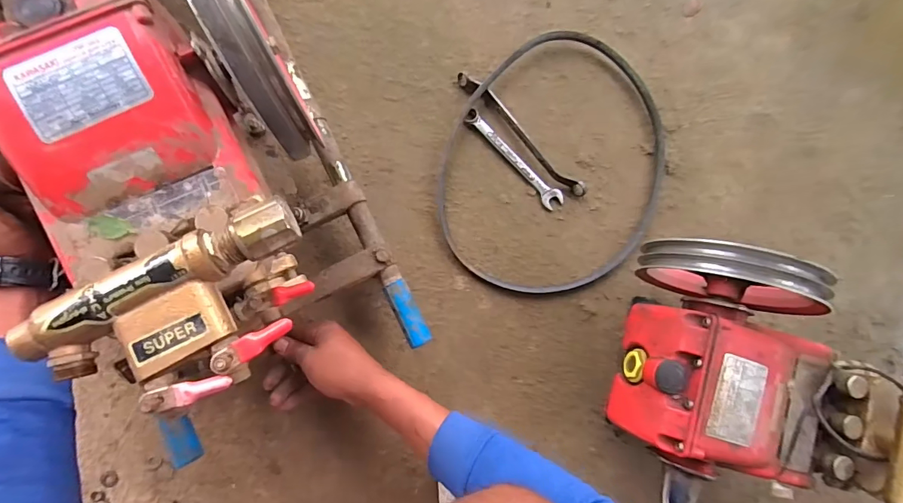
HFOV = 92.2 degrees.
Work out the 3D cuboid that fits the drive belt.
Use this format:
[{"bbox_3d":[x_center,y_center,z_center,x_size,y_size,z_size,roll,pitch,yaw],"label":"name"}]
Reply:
[{"bbox_3d":[0.143,-0.111,0.588,0.297,0.019,0.357,36,84,-6],"label":"drive belt"}]

